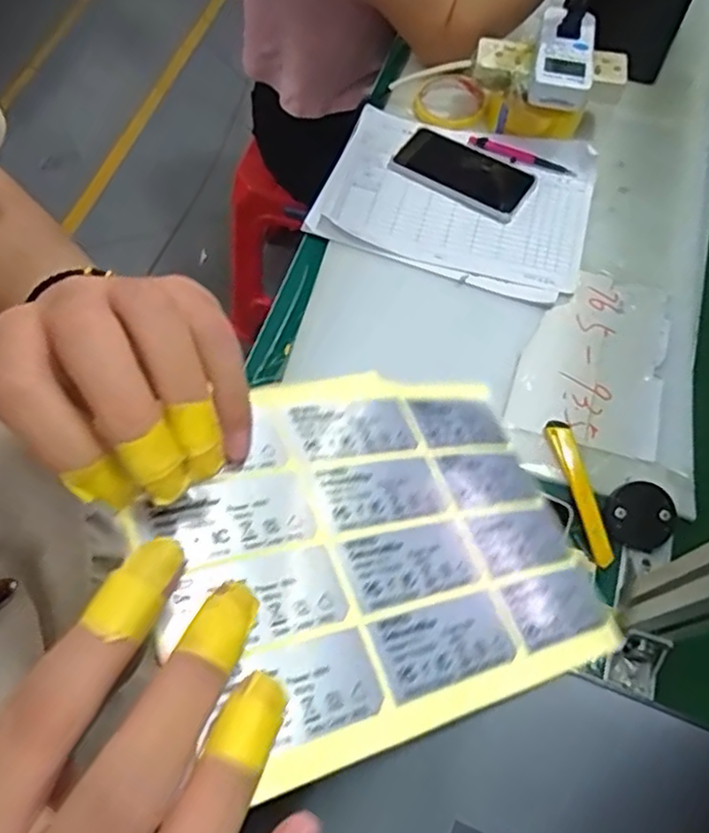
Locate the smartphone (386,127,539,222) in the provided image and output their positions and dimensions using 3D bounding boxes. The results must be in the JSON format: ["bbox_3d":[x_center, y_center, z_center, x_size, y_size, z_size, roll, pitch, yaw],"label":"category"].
[{"bbox_3d":[0.127,-0.290,0.798,0.166,0.014,0.092,31,68,12],"label":"smartphone"}]

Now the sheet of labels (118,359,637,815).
[{"bbox_3d":[0.012,0.039,0.224,0.155,0.007,0.118,-6,59,-37],"label":"sheet of labels"}]

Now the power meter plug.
[{"bbox_3d":[0.229,-0.392,0.734,0.063,0.043,0.115,13,65,4],"label":"power meter plug"}]

